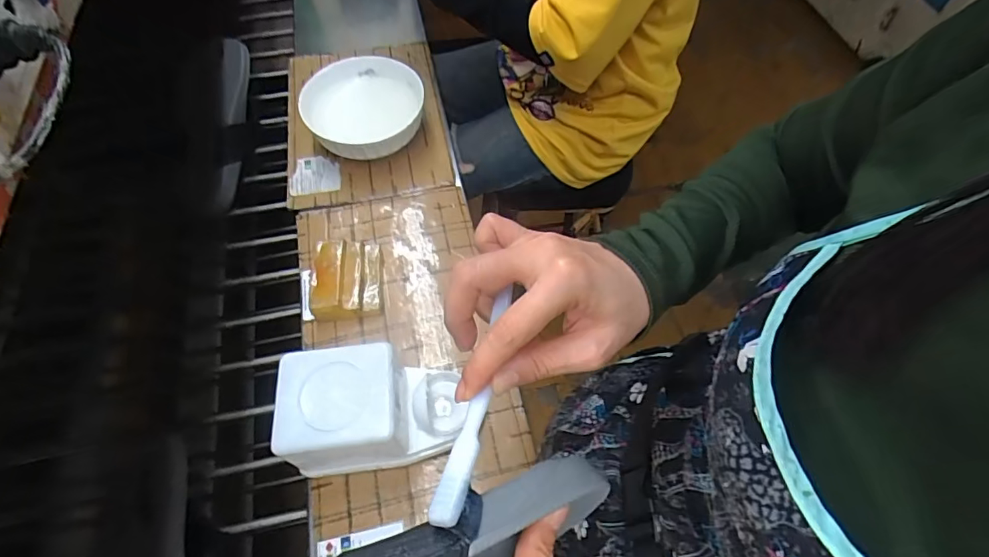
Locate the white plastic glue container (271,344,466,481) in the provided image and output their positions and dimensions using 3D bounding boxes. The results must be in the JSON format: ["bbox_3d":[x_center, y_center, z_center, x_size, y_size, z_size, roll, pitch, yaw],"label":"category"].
[{"bbox_3d":[-0.112,0.129,0.495,0.171,0.107,0.097,-6,58,-3],"label":"white plastic glue container"}]

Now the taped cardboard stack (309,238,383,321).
[{"bbox_3d":[-0.185,-0.002,0.613,0.088,0.039,0.108,-3,58,-1],"label":"taped cardboard stack"}]

